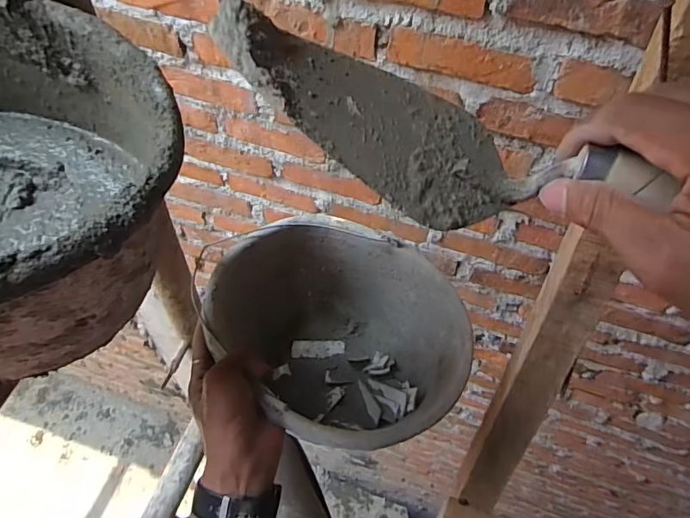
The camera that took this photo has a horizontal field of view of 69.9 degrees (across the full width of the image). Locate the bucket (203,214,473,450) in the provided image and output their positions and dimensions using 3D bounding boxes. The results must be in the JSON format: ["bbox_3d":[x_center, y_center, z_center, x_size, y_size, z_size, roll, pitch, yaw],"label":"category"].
[{"bbox_3d":[-0.007,0.092,0.531,0.207,0.152,0.249,-35,63,-25],"label":"bucket"}]

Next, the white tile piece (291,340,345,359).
[{"bbox_3d":[-0.033,0.111,0.609,0.064,0.008,0.024,1,54,-2],"label":"white tile piece"}]

